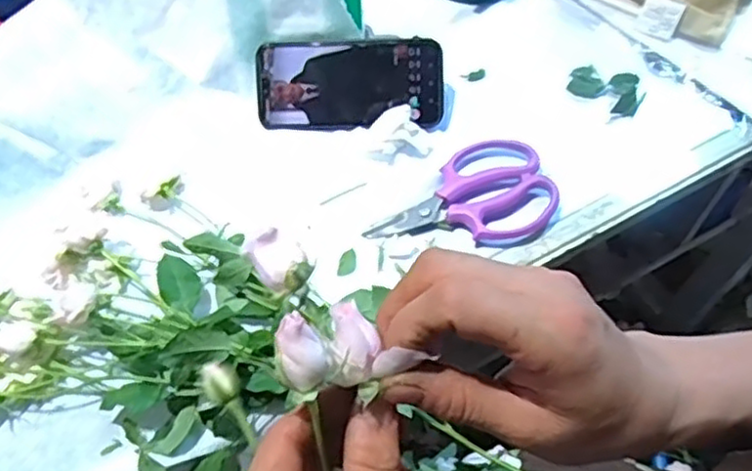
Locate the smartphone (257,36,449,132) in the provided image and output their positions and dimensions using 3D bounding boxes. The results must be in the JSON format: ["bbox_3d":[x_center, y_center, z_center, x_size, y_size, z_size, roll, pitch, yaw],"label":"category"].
[{"bbox_3d":[-0.024,-0.131,0.608,0.159,0.009,0.074,-2,96,1],"label":"smartphone"}]

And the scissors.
[{"bbox_3d":[0.069,-0.025,0.572,0.149,0.021,0.086,-23,62,-11],"label":"scissors"}]

